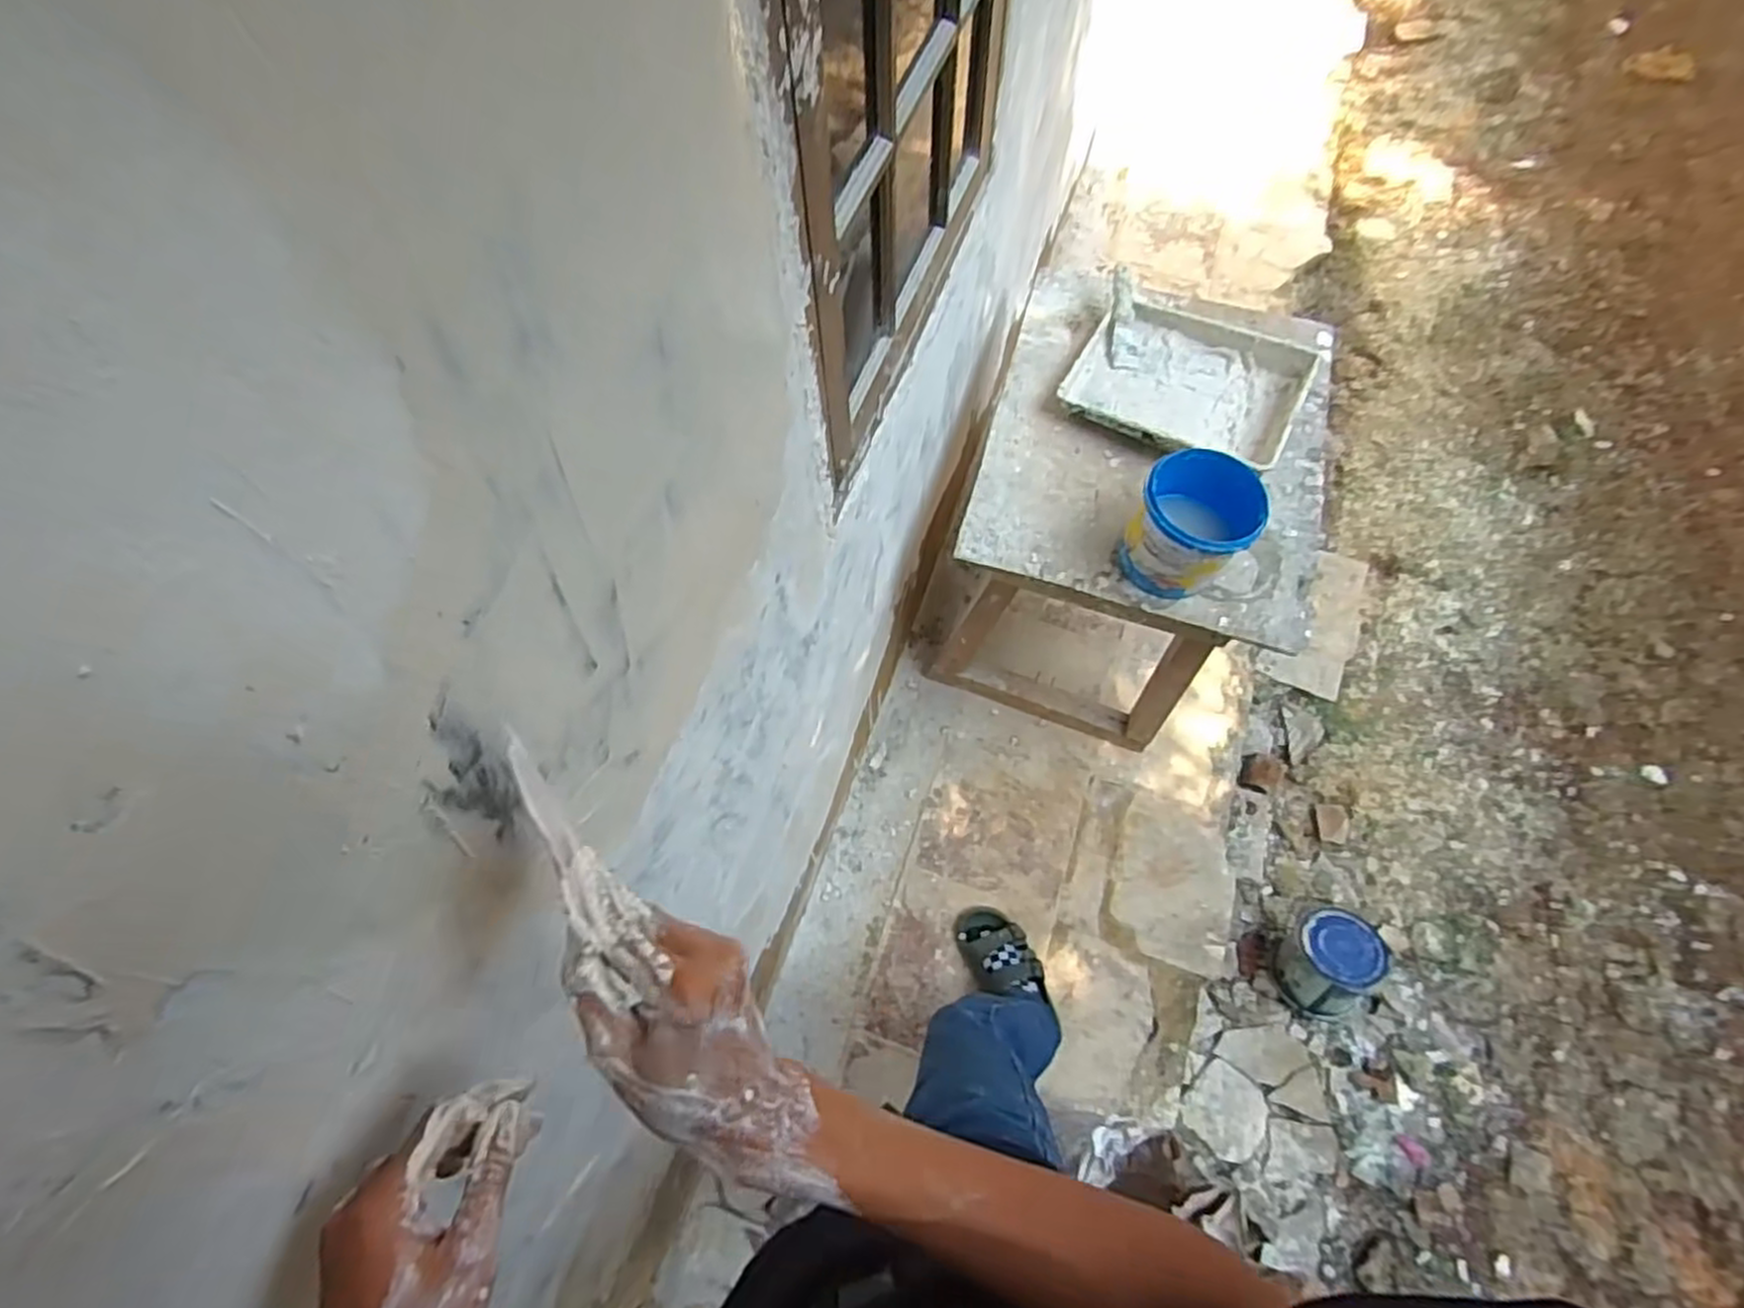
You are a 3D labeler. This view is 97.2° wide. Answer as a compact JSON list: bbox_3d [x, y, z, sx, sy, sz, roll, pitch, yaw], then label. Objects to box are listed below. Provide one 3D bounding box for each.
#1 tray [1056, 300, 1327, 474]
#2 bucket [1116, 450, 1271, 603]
[{"bbox_3d":[0.529,-0.454,1.294,0.360,0.062,0.297,28,69,15],"label":"tray"},{"bbox_3d":[0.458,-0.177,1.115,0.160,0.149,0.167,-1,64,2],"label":"bucket"}]

